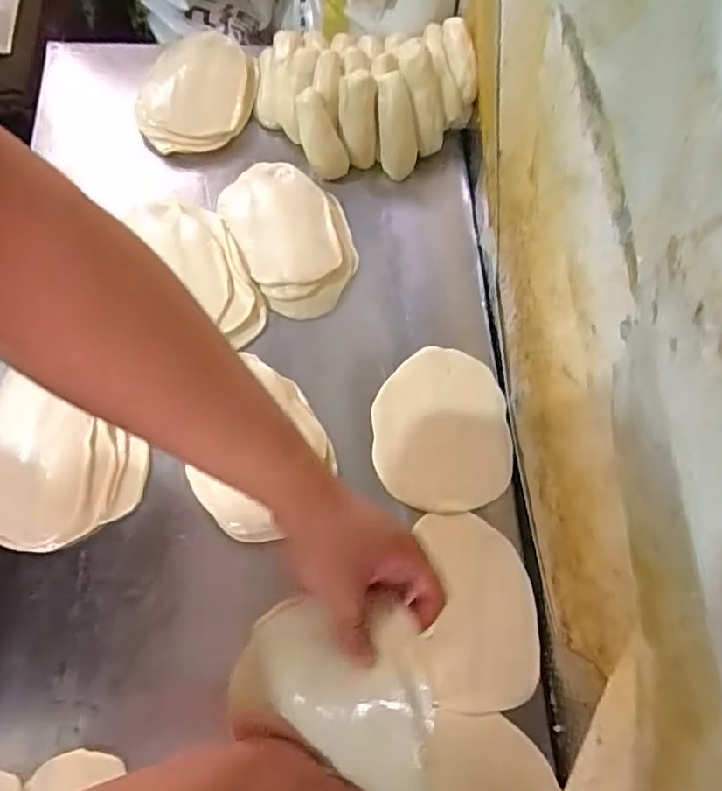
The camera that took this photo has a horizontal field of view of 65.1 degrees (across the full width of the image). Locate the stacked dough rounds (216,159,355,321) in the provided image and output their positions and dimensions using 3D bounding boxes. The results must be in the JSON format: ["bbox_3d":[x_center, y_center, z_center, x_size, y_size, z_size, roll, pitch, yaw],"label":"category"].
[{"bbox_3d":[-0.089,-0.204,0.737,0.139,0.049,0.209,-24,71,-11],"label":"stacked dough rounds"}]

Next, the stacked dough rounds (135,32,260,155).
[{"bbox_3d":[-0.222,-0.415,0.773,0.159,0.043,0.167,-7,69,-5],"label":"stacked dough rounds"}]

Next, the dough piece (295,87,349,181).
[{"bbox_3d":[-0.058,-0.352,0.771,0.046,0.116,0.036,-37,39,-15],"label":"dough piece"}]

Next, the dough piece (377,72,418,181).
[{"bbox_3d":[0.047,-0.358,0.762,0.046,0.127,0.027,-13,31,-7],"label":"dough piece"}]

